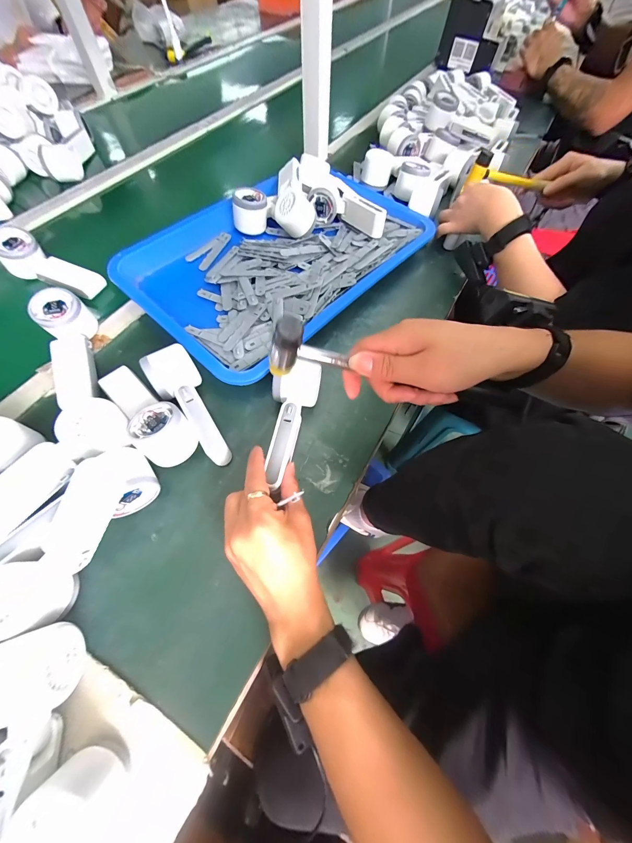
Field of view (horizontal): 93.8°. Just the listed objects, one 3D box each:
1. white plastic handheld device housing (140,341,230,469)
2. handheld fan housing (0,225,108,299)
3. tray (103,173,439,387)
[{"bbox_3d":[-0.150,-0.021,0.358,0.051,0.048,0.159,-32,68,-16],"label":"white plastic handheld device housing"},{"bbox_3d":[-0.424,-0.247,0.476,0.166,0.037,0.056,25,65,-4],"label":"handheld fan housing"},{"bbox_3d":[-0.058,-0.283,0.497,0.336,0.042,0.469,40,69,18],"label":"tray"}]

